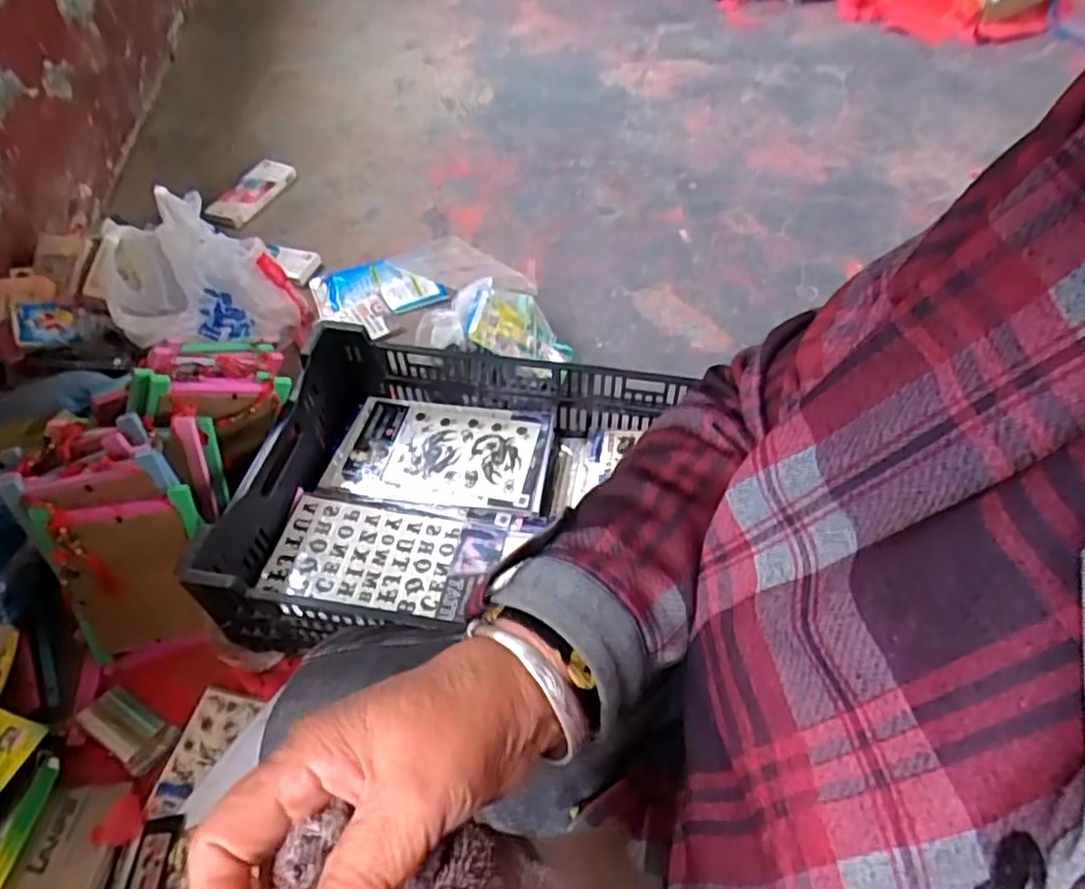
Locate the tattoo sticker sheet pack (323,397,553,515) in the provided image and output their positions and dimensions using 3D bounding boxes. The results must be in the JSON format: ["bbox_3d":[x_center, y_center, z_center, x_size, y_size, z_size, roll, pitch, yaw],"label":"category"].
[{"bbox_3d":[-0.137,0.006,0.970,0.287,0.026,0.166,7,52,7],"label":"tattoo sticker sheet pack"}]

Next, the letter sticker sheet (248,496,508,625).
[{"bbox_3d":[-0.198,0.137,0.863,0.271,0.012,0.141,9,53,8],"label":"letter sticker sheet"}]

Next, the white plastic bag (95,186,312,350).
[{"bbox_3d":[-0.499,-0.250,1.059,0.128,0.300,0.263,25,56,19],"label":"white plastic bag"}]

